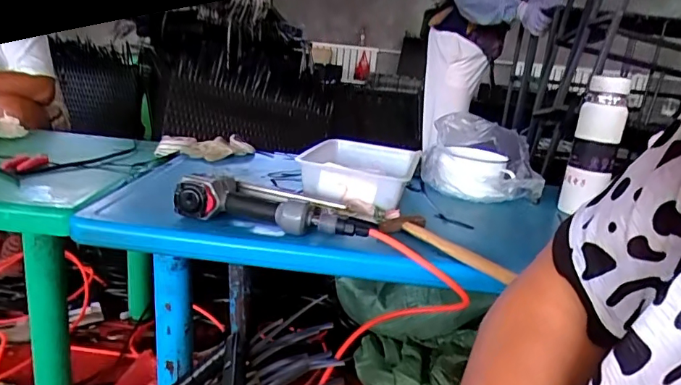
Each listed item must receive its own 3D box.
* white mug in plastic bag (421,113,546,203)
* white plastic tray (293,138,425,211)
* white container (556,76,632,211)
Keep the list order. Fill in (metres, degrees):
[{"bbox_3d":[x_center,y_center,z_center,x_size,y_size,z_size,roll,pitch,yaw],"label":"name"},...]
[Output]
[{"bbox_3d":[0.303,-0.077,1.037,0.234,0.150,0.183,9,16,12],"label":"white mug in plastic bag"},{"bbox_3d":[0.045,-0.043,0.950,0.191,0.070,0.287,9,15,11],"label":"white plastic tray"},{"bbox_3d":[0.508,-0.096,0.958,0.079,0.259,0.060,15,18,31],"label":"white container"}]

